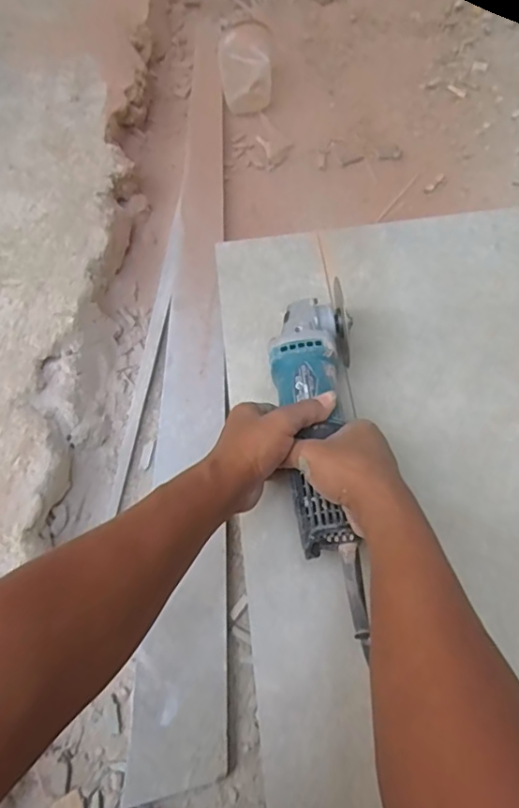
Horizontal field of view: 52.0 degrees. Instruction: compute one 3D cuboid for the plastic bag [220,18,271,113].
[{"bbox_3d":[-0.021,-0.525,0.836,0.080,0.066,0.134,-6,64,2],"label":"plastic bag"}]

